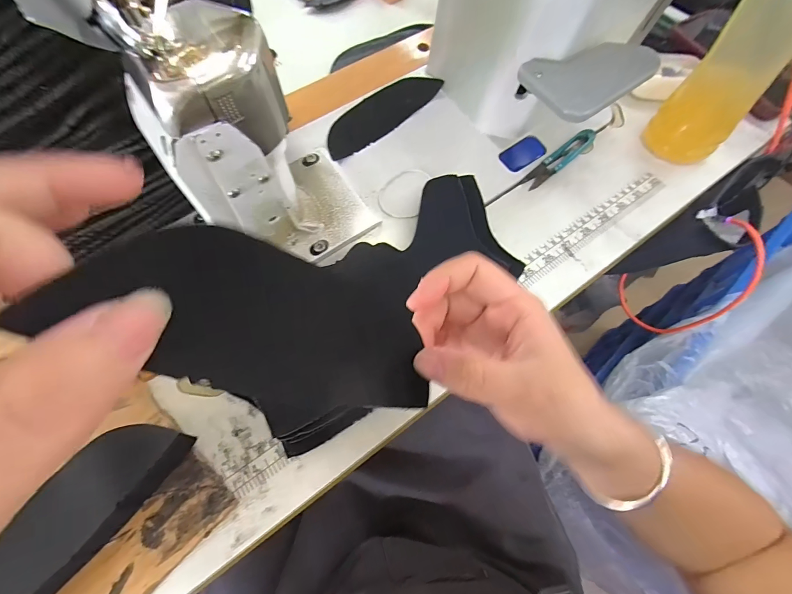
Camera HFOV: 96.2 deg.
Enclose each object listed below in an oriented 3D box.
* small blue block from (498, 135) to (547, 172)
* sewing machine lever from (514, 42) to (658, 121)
[{"bbox_3d":[0.136,-0.154,0.380,0.055,0.004,0.029,-35,69,-14],"label":"small blue block"},{"bbox_3d":[0.162,-0.190,0.295,0.101,0.021,0.068,-34,69,-14],"label":"sewing machine lever"}]

